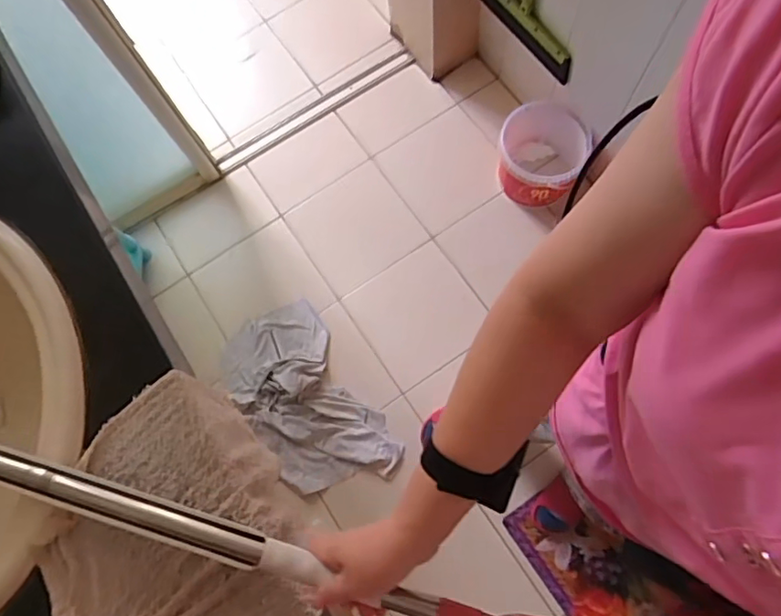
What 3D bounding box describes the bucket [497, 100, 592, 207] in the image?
[{"bbox_3d":[0.393,-0.393,1.451,0.217,0.192,0.231,-1,74,4],"label":"bucket"}]

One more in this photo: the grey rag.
[{"bbox_3d":[-0.213,0.220,1.352,0.274,0.039,0.492,-35,75,-5],"label":"grey rag"}]

